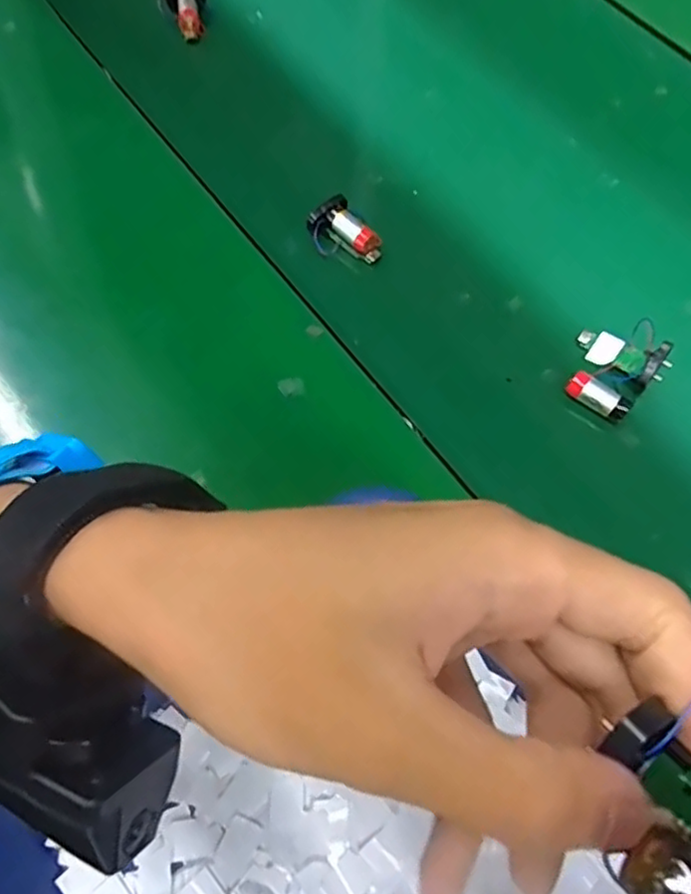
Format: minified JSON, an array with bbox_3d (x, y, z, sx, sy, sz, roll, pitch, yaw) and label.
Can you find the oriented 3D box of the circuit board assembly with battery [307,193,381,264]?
[{"bbox_3d":[-0.001,-0.141,0.441,0.034,0.020,0.047,-37,69,-16],"label":"circuit board assembly with battery"}]

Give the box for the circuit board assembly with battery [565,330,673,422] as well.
[{"bbox_3d":[0.161,-0.045,0.396,0.051,0.025,0.055,29,68,14],"label":"circuit board assembly with battery"}]

